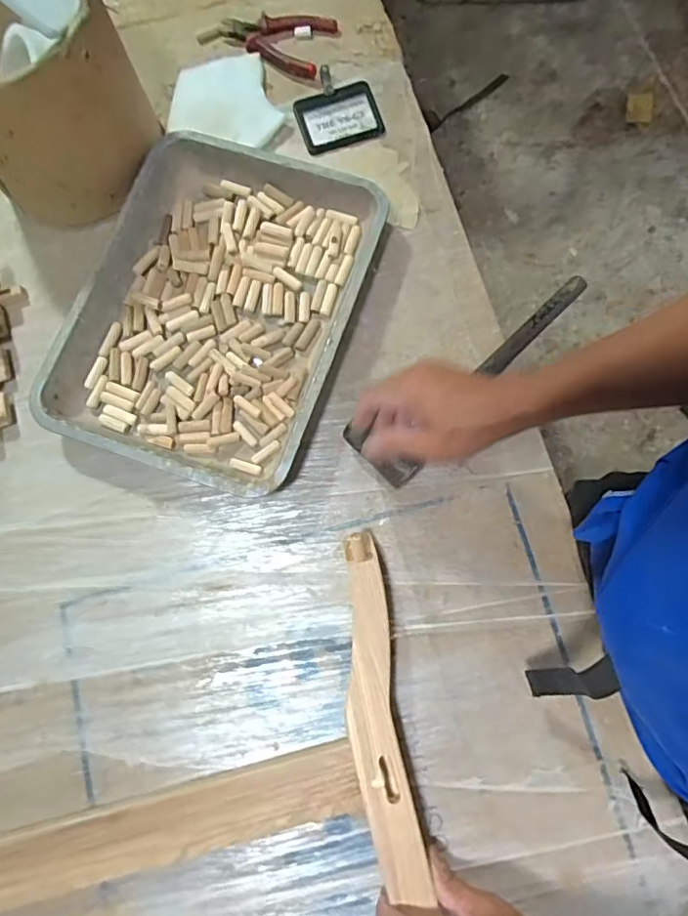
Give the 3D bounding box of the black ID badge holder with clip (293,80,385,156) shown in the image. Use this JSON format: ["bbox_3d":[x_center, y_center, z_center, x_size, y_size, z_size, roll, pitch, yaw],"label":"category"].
[{"bbox_3d":[-0.007,-0.430,0.692,0.100,0.008,0.084,-17,77,-2],"label":"black ID badge holder with clip"}]

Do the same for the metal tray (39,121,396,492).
[{"bbox_3d":[-0.142,-0.169,0.620,0.292,0.047,0.381,17,78,5],"label":"metal tray"}]

